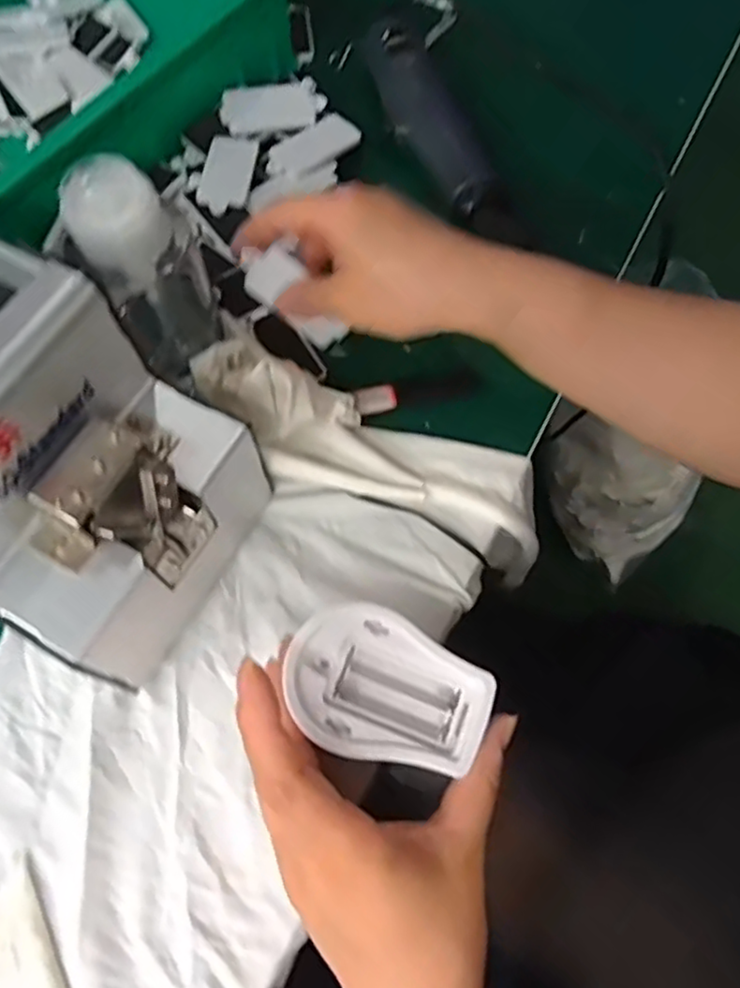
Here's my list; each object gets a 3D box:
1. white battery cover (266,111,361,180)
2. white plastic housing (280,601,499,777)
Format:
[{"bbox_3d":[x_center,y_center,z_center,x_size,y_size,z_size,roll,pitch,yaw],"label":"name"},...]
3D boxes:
[{"bbox_3d":[-0.042,-0.241,0.462,0.069,0.005,0.037,-37,71,-14],"label":"white battery cover"},{"bbox_3d":[0.007,0.086,0.291,0.085,0.027,0.059,26,71,10],"label":"white plastic housing"}]

